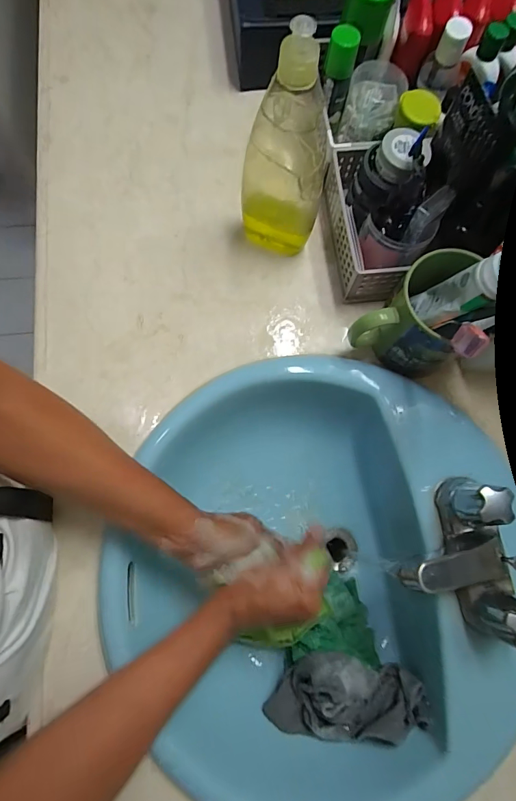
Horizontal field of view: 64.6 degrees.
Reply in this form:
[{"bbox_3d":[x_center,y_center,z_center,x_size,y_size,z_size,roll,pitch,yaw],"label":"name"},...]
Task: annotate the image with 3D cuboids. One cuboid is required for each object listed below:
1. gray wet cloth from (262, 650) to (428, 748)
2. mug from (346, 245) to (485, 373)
[{"bbox_3d":[0.091,0.315,0.436,0.154,0.047,0.082,3,76,-1],"label":"gray wet cloth"},{"bbox_3d":[0.156,-0.092,0.445,0.108,0.096,0.105,2,76,-1],"label":"mug"}]

